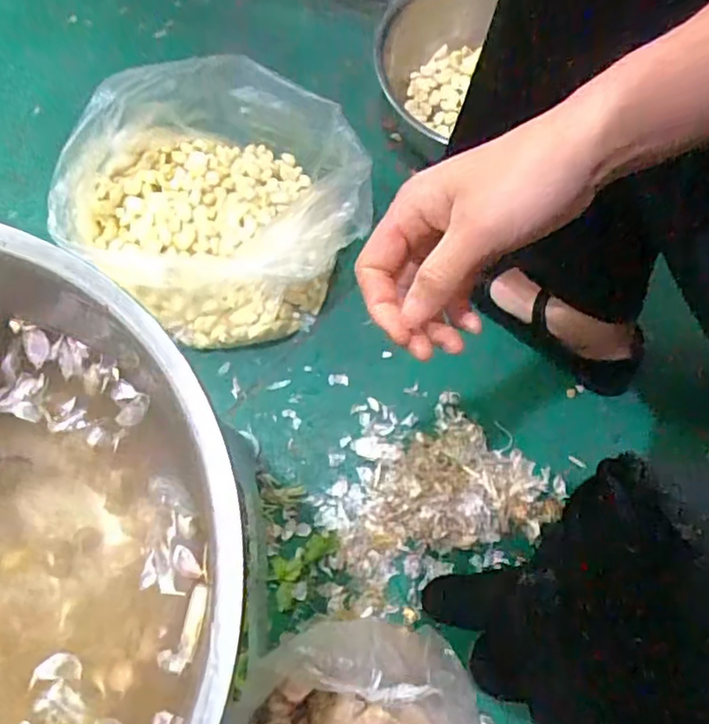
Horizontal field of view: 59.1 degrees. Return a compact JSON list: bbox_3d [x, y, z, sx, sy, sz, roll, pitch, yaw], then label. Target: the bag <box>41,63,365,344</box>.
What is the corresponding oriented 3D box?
[{"bbox_3d":[-0.135,-0.168,0.658,0.293,0.172,0.265,-18,72,-8],"label":"bag"}]

